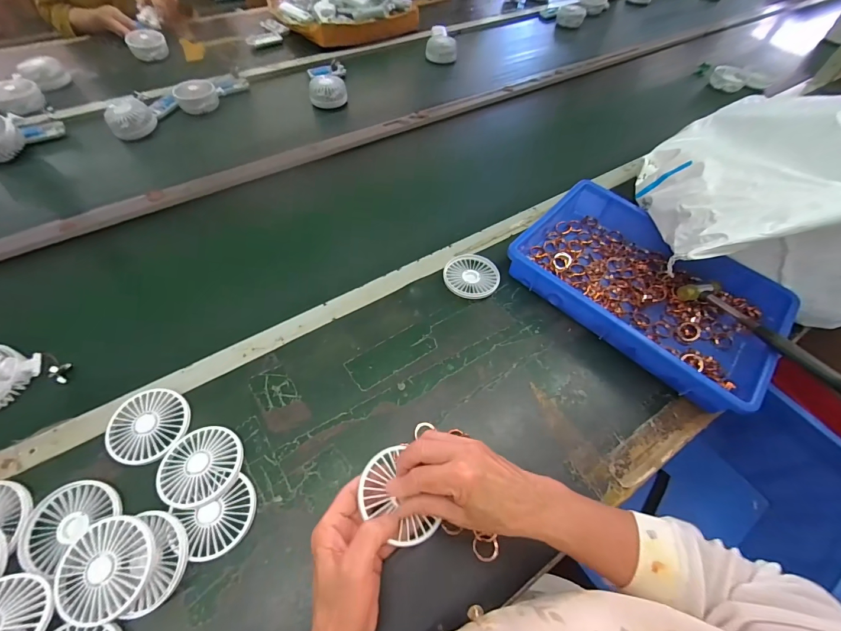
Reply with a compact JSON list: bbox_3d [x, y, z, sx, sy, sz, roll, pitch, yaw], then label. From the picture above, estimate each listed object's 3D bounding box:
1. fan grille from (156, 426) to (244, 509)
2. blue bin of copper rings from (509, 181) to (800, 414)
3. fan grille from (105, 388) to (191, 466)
[{"bbox_3d":[-0.250,0.169,0.409,0.086,0.011,0.084,5,57,0],"label":"fan grille"},{"bbox_3d":[0.349,-0.052,0.567,0.363,0.065,0.263,41,64,20],"label":"blue bin of copper rings"},{"bbox_3d":[-0.329,0.131,0.435,0.093,0.015,0.084,29,60,15],"label":"fan grille"}]

